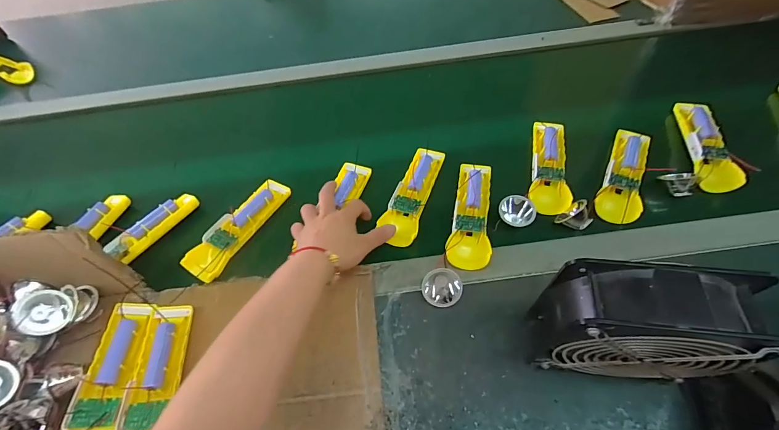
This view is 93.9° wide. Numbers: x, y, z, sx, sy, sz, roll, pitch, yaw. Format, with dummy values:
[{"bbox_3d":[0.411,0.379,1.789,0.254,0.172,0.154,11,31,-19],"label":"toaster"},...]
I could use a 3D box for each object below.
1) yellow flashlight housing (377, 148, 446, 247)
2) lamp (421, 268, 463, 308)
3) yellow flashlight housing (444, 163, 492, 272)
[{"bbox_3d":[0.030,-0.030,0.507,0.052,0.021,0.166,14,58,14],"label":"yellow flashlight housing"},{"bbox_3d":[0.062,0.089,0.425,0.043,0.036,0.047,-2,56,4],"label":"lamp"},{"bbox_3d":[0.110,-0.008,0.477,0.051,0.019,0.167,9,57,11],"label":"yellow flashlight housing"}]

